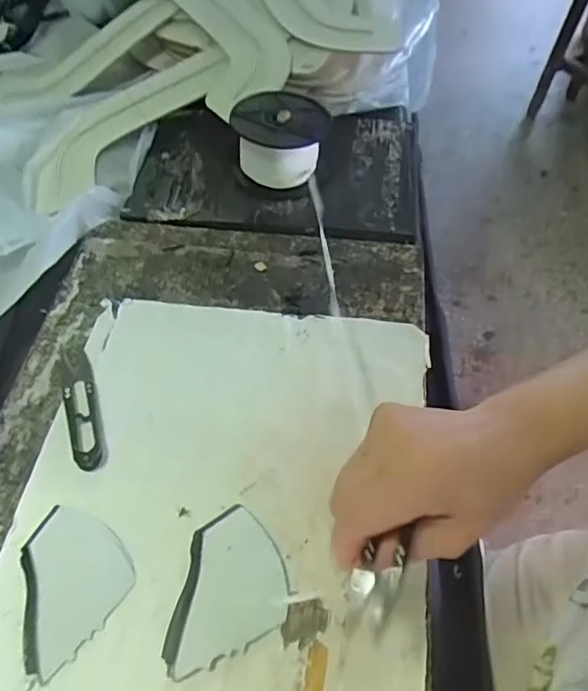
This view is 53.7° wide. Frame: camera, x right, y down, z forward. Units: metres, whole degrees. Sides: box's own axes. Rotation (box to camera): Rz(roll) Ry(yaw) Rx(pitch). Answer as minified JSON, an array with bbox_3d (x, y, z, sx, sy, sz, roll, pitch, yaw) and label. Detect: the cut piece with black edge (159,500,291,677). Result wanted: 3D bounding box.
[{"bbox_3d":[-0.046,0.142,0.342,0.080,0.004,0.073,-27,58,-17],"label":"cut piece with black edge"}]

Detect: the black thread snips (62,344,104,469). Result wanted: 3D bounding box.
[{"bbox_3d":[-0.153,0.040,0.415,0.022,0.009,0.106,-15,56,-11],"label":"black thread snips"}]

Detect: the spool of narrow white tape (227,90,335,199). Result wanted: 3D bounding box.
[{"bbox_3d":[-0.013,-0.201,0.575,0.092,0.059,0.094,10,54,7],"label":"spool of narrow white tape"}]

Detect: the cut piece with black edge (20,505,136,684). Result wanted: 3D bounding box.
[{"bbox_3d":[-0.138,0.142,0.345,0.070,0.005,0.079,27,58,17],"label":"cut piece with black edge"}]

